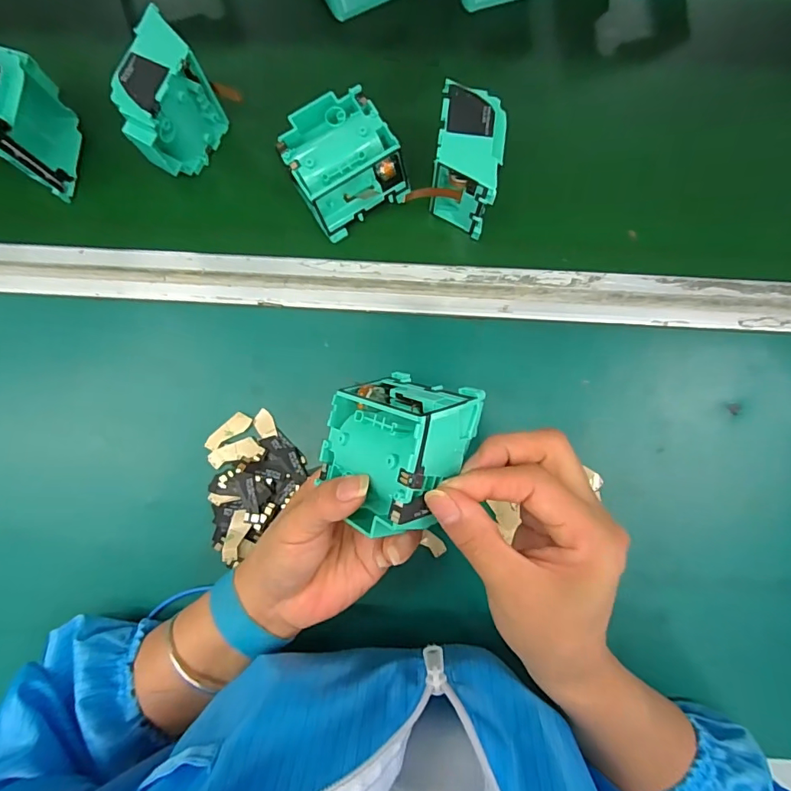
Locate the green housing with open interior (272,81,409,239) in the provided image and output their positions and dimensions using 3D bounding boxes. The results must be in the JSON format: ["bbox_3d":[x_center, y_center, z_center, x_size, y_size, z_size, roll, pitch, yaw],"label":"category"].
[{"bbox_3d":[-0.040,-0.169,0.354,0.077,0.045,0.079,-31,82,-1],"label":"green housing with open interior"}]

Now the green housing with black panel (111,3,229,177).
[{"bbox_3d":[-0.157,-0.202,0.345,0.041,0.086,0.081,20,84,5],"label":"green housing with black panel"}]

